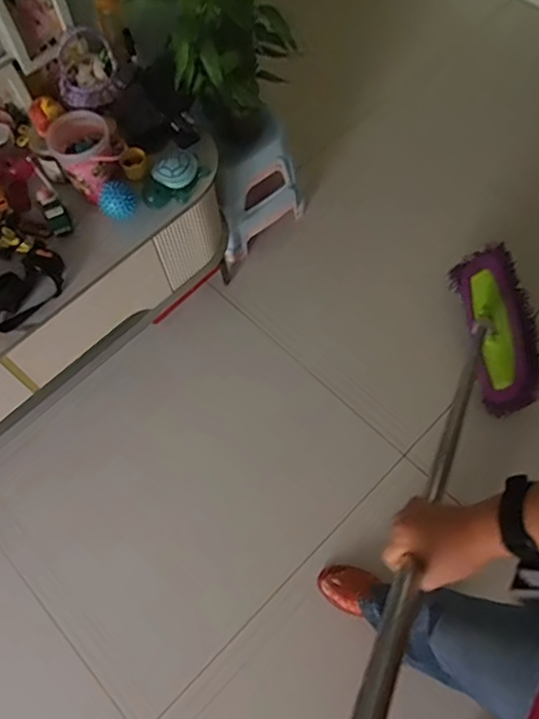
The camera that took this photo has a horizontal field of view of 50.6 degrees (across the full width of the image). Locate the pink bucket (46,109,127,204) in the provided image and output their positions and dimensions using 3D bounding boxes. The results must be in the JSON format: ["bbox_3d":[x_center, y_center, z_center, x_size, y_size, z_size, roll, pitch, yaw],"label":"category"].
[{"bbox_3d":[-0.341,-0.387,1.103,0.133,0.132,0.112,-23,65,-8],"label":"pink bucket"}]

